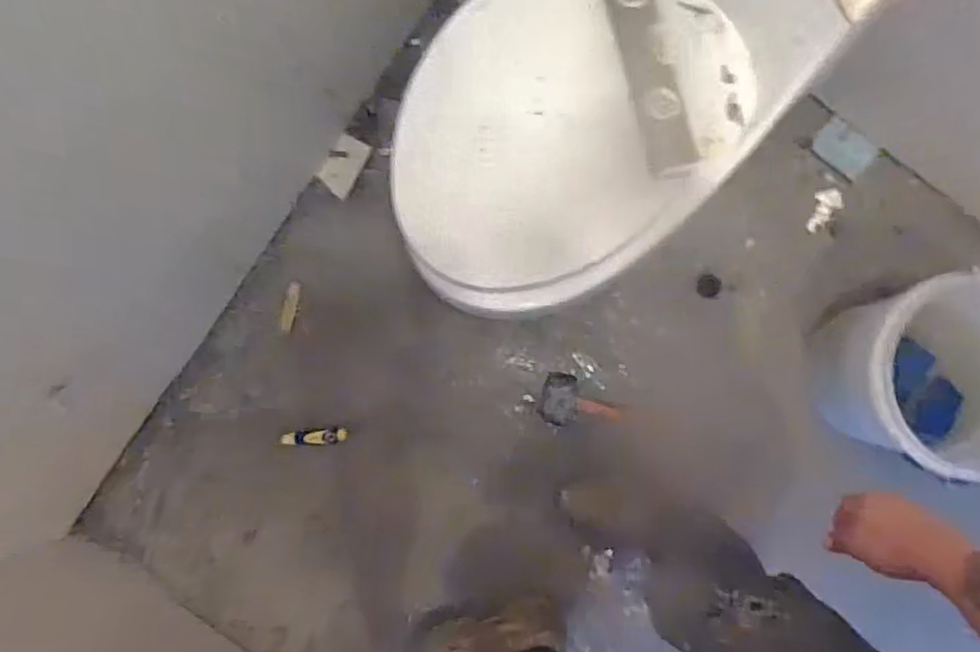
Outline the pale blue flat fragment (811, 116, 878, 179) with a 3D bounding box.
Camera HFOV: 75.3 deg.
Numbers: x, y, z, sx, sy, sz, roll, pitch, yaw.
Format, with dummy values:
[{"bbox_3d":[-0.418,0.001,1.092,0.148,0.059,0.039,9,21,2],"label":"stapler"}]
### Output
[{"bbox_3d":[0.683,-0.344,1.225,0.110,0.016,0.079,37,95,9],"label":"pale blue flat fragment"}]

